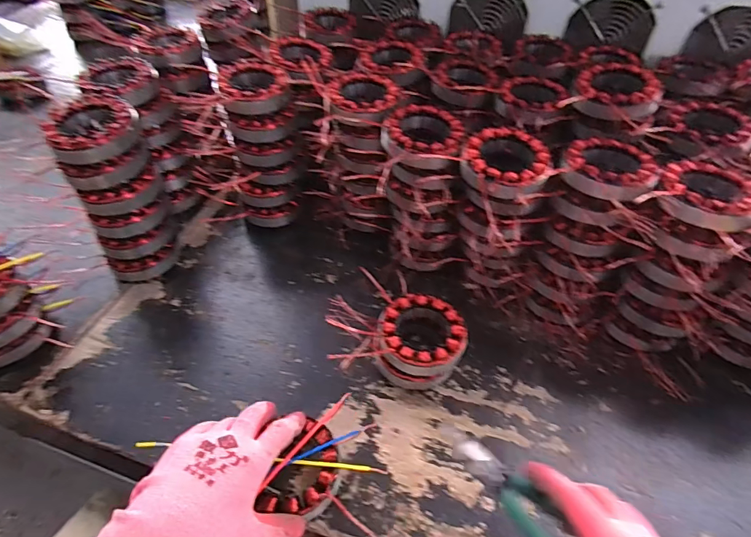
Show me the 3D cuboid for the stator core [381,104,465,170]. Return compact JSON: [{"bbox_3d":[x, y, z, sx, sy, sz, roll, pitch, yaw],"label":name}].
[{"bbox_3d":[0.050,-0.142,0.455,0.084,0.024,0.093,8,50,7],"label":"stator core"}]

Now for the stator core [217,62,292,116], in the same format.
[{"bbox_3d":[-0.148,-0.222,0.514,0.078,0.028,0.077,0,49,0],"label":"stator core"}]

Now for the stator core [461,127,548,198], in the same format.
[{"bbox_3d":[0.132,-0.109,0.432,0.084,0.023,0.086,14,51,12],"label":"stator core"}]

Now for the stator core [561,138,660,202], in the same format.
[{"bbox_3d":[0.231,-0.100,0.418,0.083,0.020,0.086,18,52,15],"label":"stator core"}]

